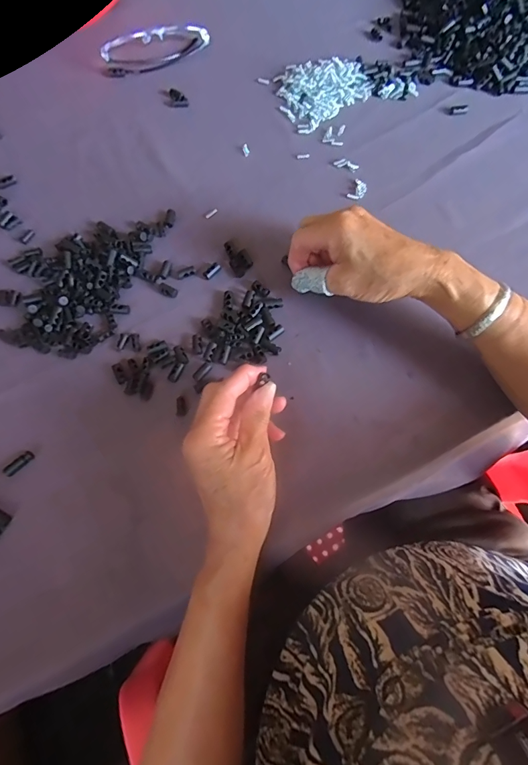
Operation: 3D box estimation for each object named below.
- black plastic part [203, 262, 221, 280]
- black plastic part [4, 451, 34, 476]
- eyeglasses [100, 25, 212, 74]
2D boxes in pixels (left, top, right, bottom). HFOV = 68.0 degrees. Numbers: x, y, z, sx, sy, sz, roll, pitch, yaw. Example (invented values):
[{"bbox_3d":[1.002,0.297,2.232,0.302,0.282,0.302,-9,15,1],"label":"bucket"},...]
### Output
[{"bbox_3d":[-0.053,-0.113,0.396,0.019,0.004,0.009,-45,76,-1],"label":"black plastic part"},{"bbox_3d":[-0.210,0.069,0.334,0.008,0.008,0.025,40,75,13],"label":"black plastic part"},{"bbox_3d":[-0.137,-0.429,0.493,0.135,0.032,0.031,-26,72,-9],"label":"eyeglasses"}]

